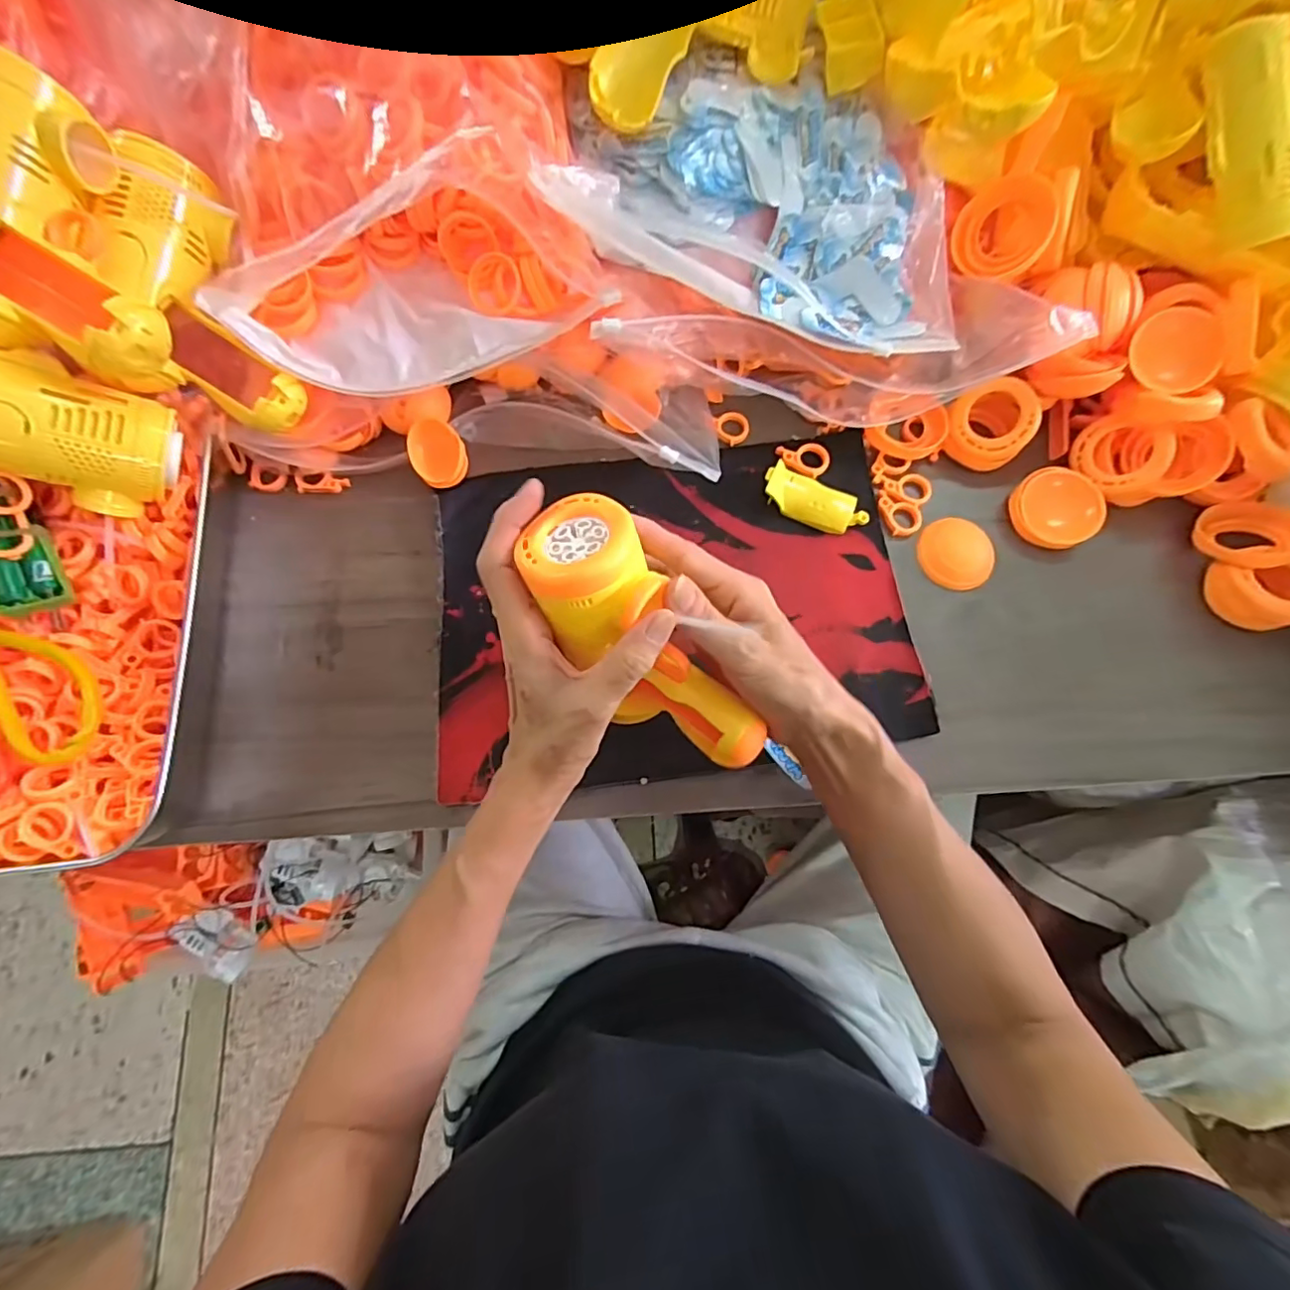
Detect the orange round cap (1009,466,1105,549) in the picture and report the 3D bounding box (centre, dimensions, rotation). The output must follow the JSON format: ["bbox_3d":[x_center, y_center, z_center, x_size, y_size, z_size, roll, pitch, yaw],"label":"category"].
[{"bbox_3d":[0.298,-0.100,0.412,0.055,0.020,0.056,0,76,-1],"label":"orange round cap"}]

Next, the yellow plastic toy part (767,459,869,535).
[{"bbox_3d":[0.122,-0.103,0.412,0.075,0.015,0.033,27,77,5],"label":"yellow plastic toy part"}]

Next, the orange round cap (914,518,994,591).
[{"bbox_3d":[0.225,-0.067,0.414,0.050,0.009,0.053,0,76,-1],"label":"orange round cap"}]

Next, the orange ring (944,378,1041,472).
[{"bbox_3d":[0.254,-0.162,0.426,0.060,0.032,0.060,2,98,19],"label":"orange ring"}]

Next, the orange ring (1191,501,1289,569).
[{"bbox_3d":[0.423,-0.077,0.401,0.055,0.017,0.055,-33,52,9],"label":"orange ring"}]

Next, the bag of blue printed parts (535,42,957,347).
[{"bbox_3d":[0.083,-0.290,0.378,0.268,0.067,0.150,7,76,1],"label":"bag of blue printed parts"}]

